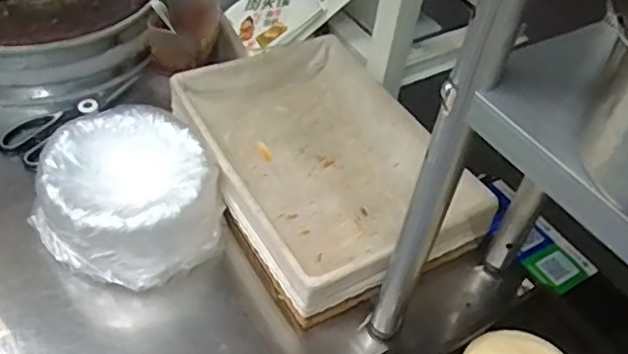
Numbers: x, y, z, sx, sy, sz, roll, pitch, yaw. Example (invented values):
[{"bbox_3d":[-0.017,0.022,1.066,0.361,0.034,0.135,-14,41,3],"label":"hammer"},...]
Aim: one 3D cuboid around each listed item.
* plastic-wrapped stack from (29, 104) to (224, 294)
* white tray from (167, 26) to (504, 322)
[{"bbox_3d":[-0.194,0.021,0.657,0.173,0.097,0.190,-28,57,-29],"label":"plastic-wrapped stack"},{"bbox_3d":[0.004,-0.036,0.750,0.265,0.072,0.399,-17,50,-23],"label":"white tray"}]

